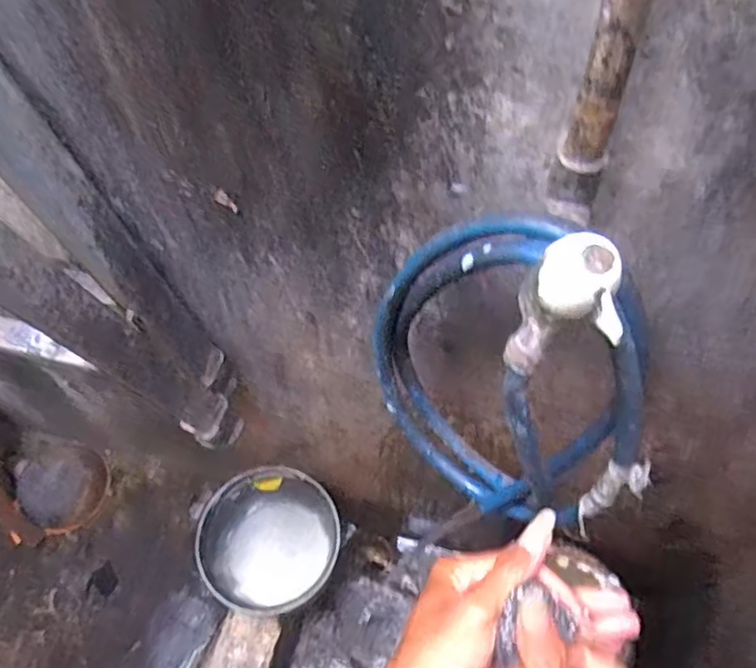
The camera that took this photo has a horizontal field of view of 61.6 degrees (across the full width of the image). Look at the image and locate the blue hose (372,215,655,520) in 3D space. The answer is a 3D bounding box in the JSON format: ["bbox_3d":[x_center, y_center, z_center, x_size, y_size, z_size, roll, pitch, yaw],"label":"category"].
[{"bbox_3d":[0.086,0.041,0.474,0.217,0.315,0.084,34,66,20],"label":"blue hose"}]

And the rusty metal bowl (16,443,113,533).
[{"bbox_3d":[-0.671,0.326,1.360,0.181,0.035,0.181,1,87,-12],"label":"rusty metal bowl"}]

